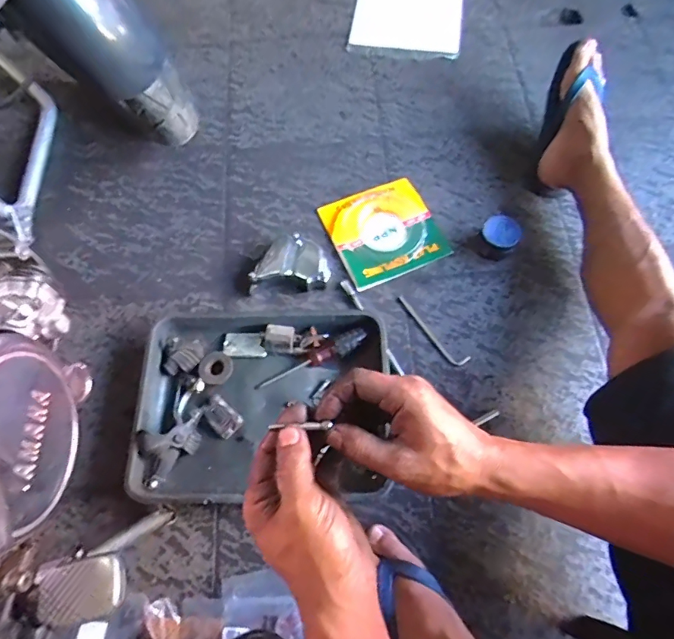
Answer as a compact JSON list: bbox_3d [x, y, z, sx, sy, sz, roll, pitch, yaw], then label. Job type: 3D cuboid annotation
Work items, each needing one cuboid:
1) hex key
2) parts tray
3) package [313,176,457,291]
[{"bbox_3d":[0.152,0.018,0.742,0.024,0.004,0.148,-40,73,-14],"label":"hex key"},{"bbox_3d":[-0.107,0.121,0.679,0.361,0.044,0.267,-2,68,0],"label":"parts tray"},{"bbox_3d":[0.084,-0.158,0.808,0.179,0.013,0.175,-23,69,-8],"label":"package"}]

